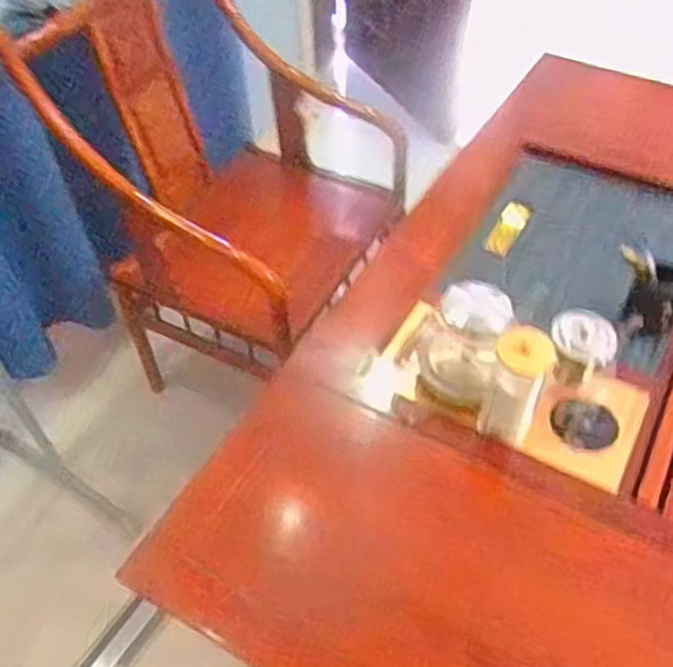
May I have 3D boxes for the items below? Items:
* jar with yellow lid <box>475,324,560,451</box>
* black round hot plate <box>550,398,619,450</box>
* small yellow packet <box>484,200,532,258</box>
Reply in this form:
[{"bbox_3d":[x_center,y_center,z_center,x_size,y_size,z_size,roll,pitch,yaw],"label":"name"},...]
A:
[{"bbox_3d":[0.230,0.077,0.882,0.069,0.184,0.063,-1,49,1],"label":"jar with yellow lid"},{"bbox_3d":[0.355,0.129,0.972,0.089,0.010,0.073,8,61,18],"label":"black round hot plate"},{"bbox_3d":[0.329,-0.203,1.300,0.048,0.008,0.155,32,57,7],"label":"small yellow packet"}]

